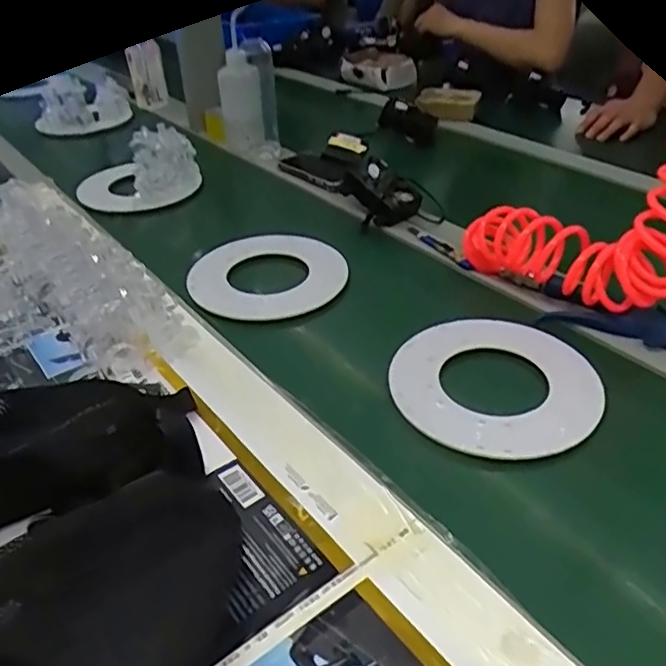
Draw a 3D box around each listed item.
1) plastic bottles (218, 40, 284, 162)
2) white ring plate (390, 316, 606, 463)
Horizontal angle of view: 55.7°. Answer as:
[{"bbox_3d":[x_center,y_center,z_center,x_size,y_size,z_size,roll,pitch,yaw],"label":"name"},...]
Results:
[{"bbox_3d":[-0.130,-0.353,0.992,0.089,0.172,0.059,-8,37,-3],"label":"plastic bottles"},{"bbox_3d":[0.151,0.044,0.589,0.186,0.011,0.188,-2,35,1],"label":"white ring plate"}]

